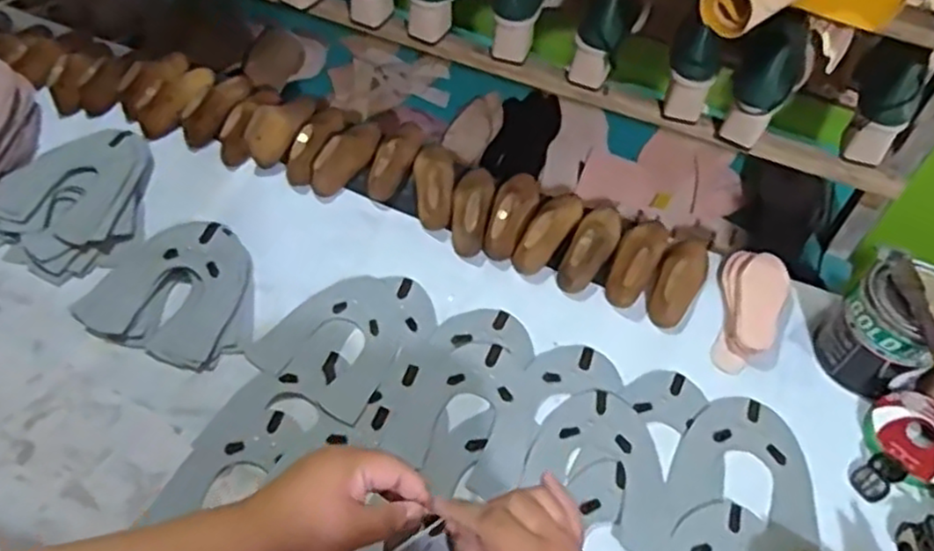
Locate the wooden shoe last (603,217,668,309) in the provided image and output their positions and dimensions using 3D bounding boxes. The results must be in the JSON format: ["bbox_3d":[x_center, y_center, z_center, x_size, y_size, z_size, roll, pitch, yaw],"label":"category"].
[{"bbox_3d":[0.207,-0.025,0.853,0.053,0.052,0.140,24,59,14],"label":"wooden shoe last"}]

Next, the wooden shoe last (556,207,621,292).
[{"bbox_3d":[0.153,-0.038,0.861,0.051,0.052,0.140,23,58,13],"label":"wooden shoe last"}]

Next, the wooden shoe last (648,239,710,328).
[{"bbox_3d":[0.255,0.000,0.837,0.051,0.040,0.129,25,59,14],"label":"wooden shoe last"}]

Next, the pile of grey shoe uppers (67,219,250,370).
[{"bbox_3d":[-0.333,0.014,0.825,0.194,0.024,0.170,21,58,12],"label":"pile of grey shoe uppers"}]

